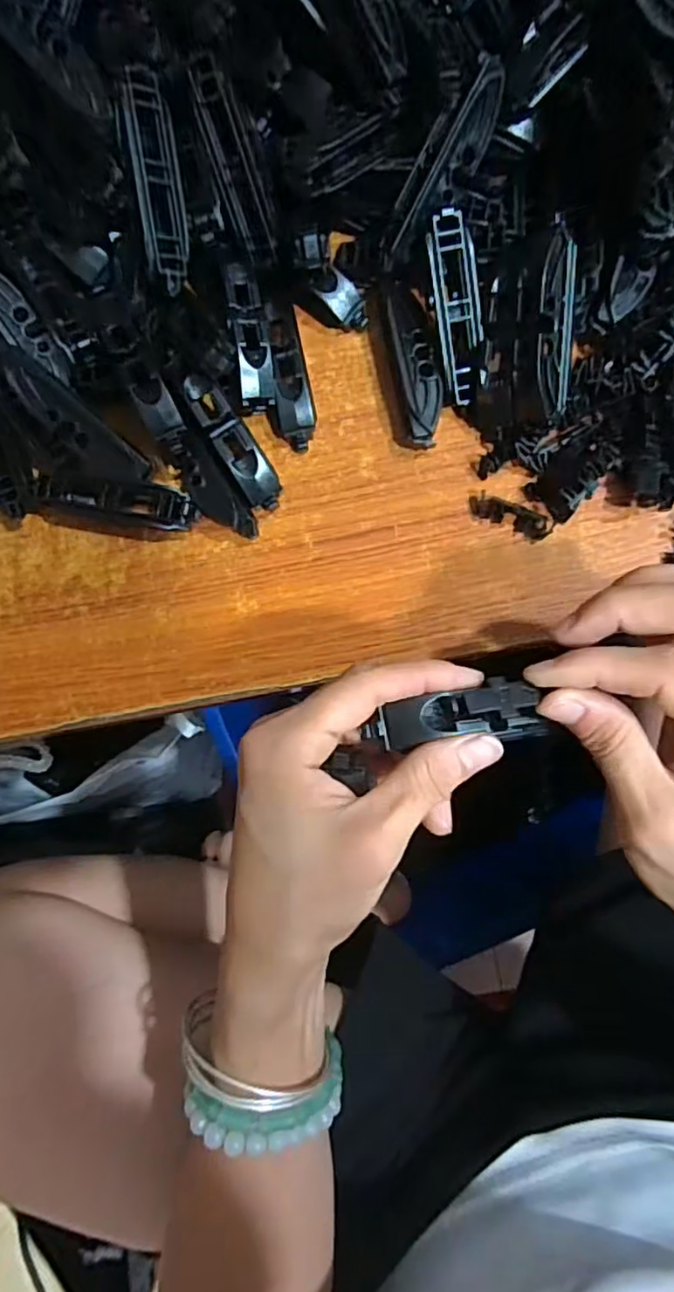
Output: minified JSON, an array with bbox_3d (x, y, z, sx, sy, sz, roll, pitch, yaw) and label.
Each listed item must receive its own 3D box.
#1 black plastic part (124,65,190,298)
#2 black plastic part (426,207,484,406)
[{"bbox_3d":[-0.071,-0.185,0.256,0.014,0.016,0.077,-4,104,7],"label":"black plastic part"},{"bbox_3d":[0.052,-0.145,0.276,0.019,0.015,0.072,-7,111,7],"label":"black plastic part"}]

